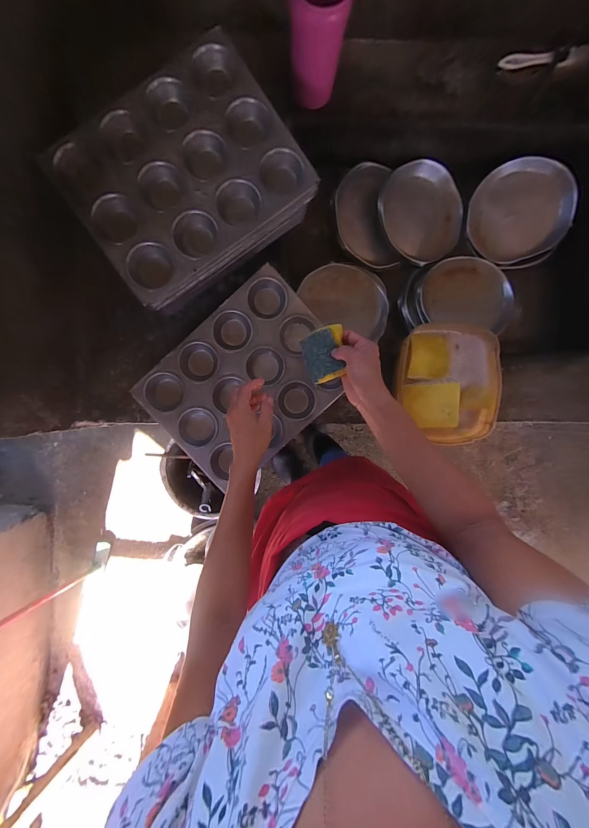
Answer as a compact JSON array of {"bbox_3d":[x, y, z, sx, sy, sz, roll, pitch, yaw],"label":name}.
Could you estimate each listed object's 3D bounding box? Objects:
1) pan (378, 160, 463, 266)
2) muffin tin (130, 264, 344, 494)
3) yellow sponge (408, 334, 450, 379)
[{"bbox_3d":[0.271,-0.426,0.624,0.190,0.056,0.175,0,94,-2],"label":"pan"},{"bbox_3d":[-0.085,-0.057,0.530,0.326,0.035,0.252,-42,94,1],"label":"muffin tin"},{"bbox_3d":[0.243,-0.101,0.517,0.075,0.011,0.074,2,94,-2],"label":"yellow sponge"}]

